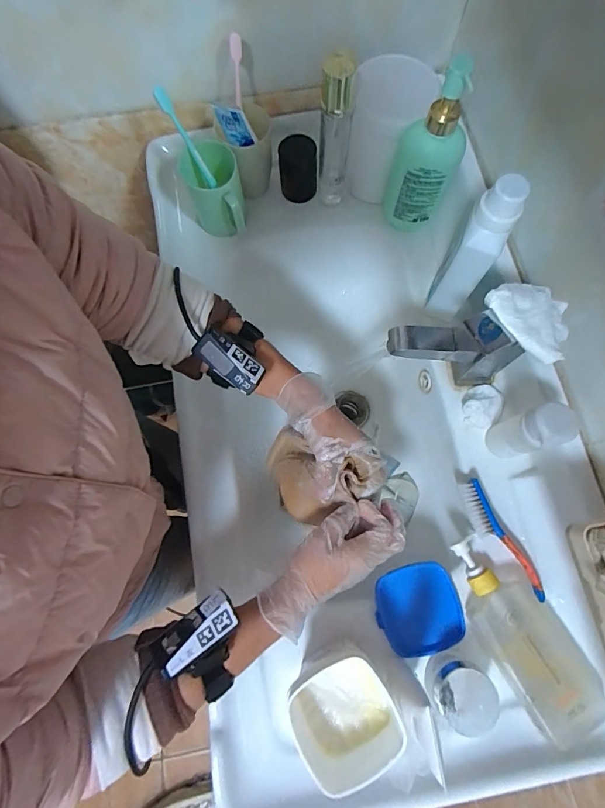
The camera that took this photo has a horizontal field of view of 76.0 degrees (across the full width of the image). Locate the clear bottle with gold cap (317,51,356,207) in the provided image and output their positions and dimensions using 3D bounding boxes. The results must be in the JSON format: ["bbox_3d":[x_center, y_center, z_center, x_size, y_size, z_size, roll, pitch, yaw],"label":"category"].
[{"bbox_3d":[0.043,-0.359,0.536,0.041,0.210,0.035,10,76,3],"label":"clear bottle with gold cap"}]

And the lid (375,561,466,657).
[{"bbox_3d":[0.141,0.246,0.465,0.099,0.009,0.093,-16,76,-4],"label":"lid"}]

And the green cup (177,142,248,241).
[{"bbox_3d":[-0.124,-0.293,0.557,0.079,0.105,0.092,-11,76,-3],"label":"green cup"}]

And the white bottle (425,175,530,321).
[{"bbox_3d":[0.200,-0.179,0.457,0.048,0.183,0.062,27,77,7],"label":"white bottle"}]

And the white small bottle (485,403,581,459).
[{"bbox_3d":[0.255,0.035,0.446,0.038,0.145,0.044,-15,76,-4],"label":"white small bottle"}]

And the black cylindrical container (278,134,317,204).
[{"bbox_3d":[-0.007,-0.358,0.598,0.056,0.081,0.052,0,76,0],"label":"black cylindrical container"}]

